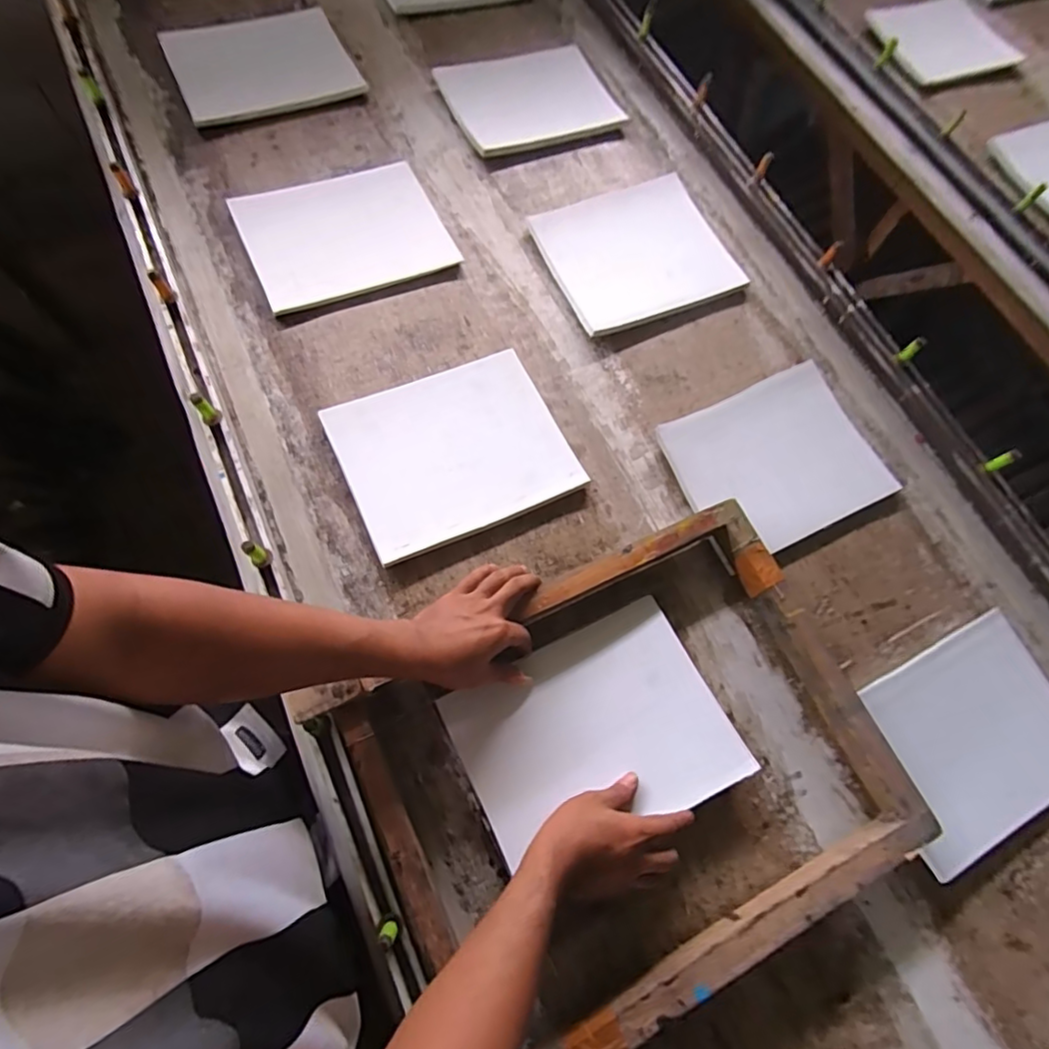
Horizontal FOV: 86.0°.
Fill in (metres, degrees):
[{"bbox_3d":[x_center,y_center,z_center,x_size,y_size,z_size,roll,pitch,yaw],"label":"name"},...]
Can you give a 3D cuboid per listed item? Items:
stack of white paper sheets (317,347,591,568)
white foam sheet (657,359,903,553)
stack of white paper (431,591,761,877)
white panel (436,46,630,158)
[{"bbox_3d":[-0.088,-0.095,0.713,0.272,0.012,0.218,-23,78,-15],"label":"stack of white paper sheets"},{"bbox_3d":[0.339,-0.086,0.759,0.262,0.017,0.211,-25,77,-10],"label":"white foam sheet"},{"bbox_3d":[0.073,0.220,0.594,0.265,0.034,0.201,-25,73,-11],"label":"stack of white paper"},{"bbox_3d":[0.011,-0.714,0.940,0.272,0.017,0.194,-20,80,-10],"label":"white panel"}]

